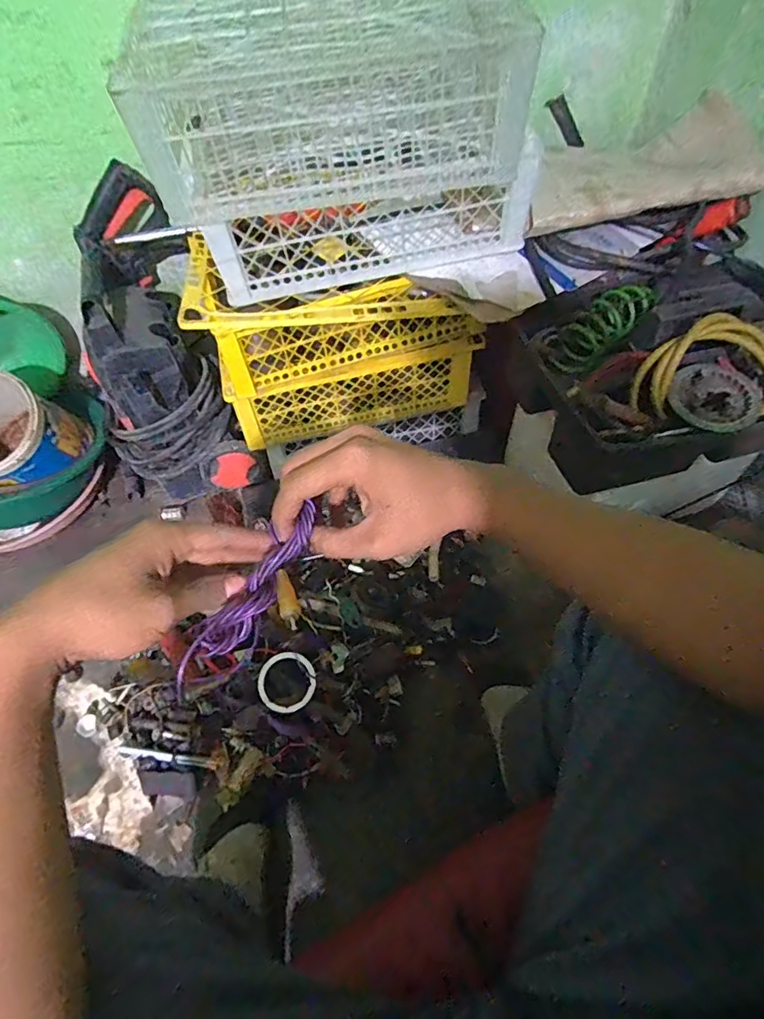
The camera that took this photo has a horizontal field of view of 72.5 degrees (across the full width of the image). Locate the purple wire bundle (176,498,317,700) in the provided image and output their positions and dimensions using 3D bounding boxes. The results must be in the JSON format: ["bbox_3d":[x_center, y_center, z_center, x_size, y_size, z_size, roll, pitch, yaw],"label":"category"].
[{"bbox_3d":[-0.081,0.057,0.331,0.028,0.026,0.133,31,76,22],"label":"purple wire bundle"}]

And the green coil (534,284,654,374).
[{"bbox_3d":[0.289,-0.249,0.702,0.174,0.046,0.081,-37,61,-23],"label":"green coil"}]

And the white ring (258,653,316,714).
[{"bbox_3d":[-0.134,0.246,0.742,0.081,0.006,0.081,4,76,-14],"label":"white ring"}]

